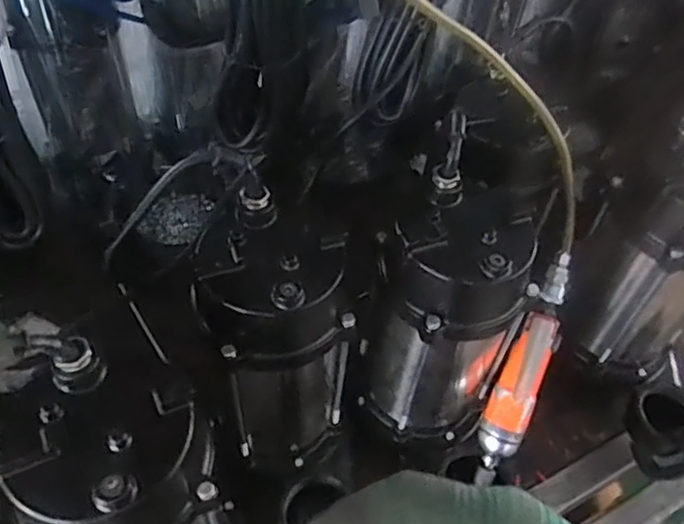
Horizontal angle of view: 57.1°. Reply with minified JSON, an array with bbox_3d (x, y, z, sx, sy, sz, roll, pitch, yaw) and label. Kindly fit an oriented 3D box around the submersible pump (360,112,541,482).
[{"bbox_3d":[0.104,0.055,0.569,0.129,0.258,0.129,26,53,16],"label":"submersible pump"}]

